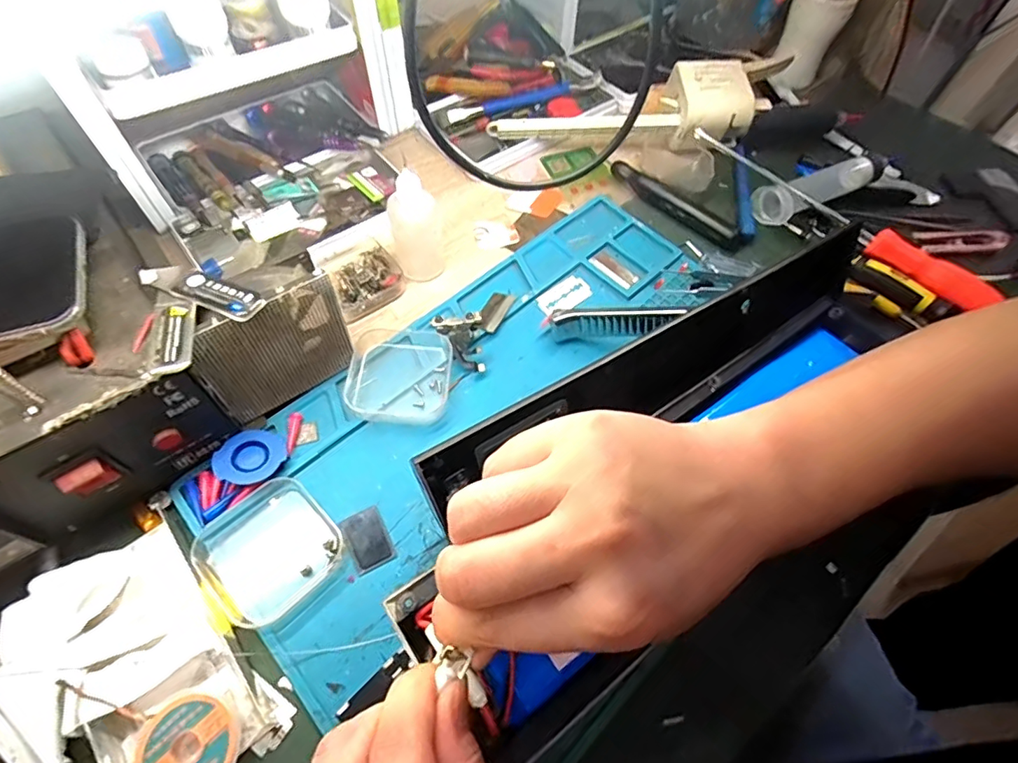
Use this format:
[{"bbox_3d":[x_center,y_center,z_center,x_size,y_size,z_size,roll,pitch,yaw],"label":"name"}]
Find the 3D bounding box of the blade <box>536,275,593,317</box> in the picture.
[{"bbox_3d":[0.041,-0.064,0.379,0.042,0.004,0.023,-38,67,-21],"label":"blade"}]

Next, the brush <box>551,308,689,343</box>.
[{"bbox_3d":[0.071,-0.040,0.339,0.101,0.020,0.011,-3,57,16],"label":"brush"}]

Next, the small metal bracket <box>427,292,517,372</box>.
[{"bbox_3d":[-0.028,-0.042,0.356,0.046,0.008,0.069,19,60,9],"label":"small metal bracket"}]

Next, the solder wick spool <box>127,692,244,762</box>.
[{"bbox_3d":[-0.143,0.164,0.225,0.043,0.006,0.043,1,59,-2],"label":"solder wick spool"}]

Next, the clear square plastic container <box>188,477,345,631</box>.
[{"bbox_3d":[-0.129,0.088,0.273,0.063,0.014,0.065,-39,68,-22],"label":"clear square plastic container"}]

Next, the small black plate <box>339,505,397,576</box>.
[{"bbox_3d":[-0.078,0.087,0.281,0.022,0.004,0.032,-25,63,-16],"label":"small black plate"}]

